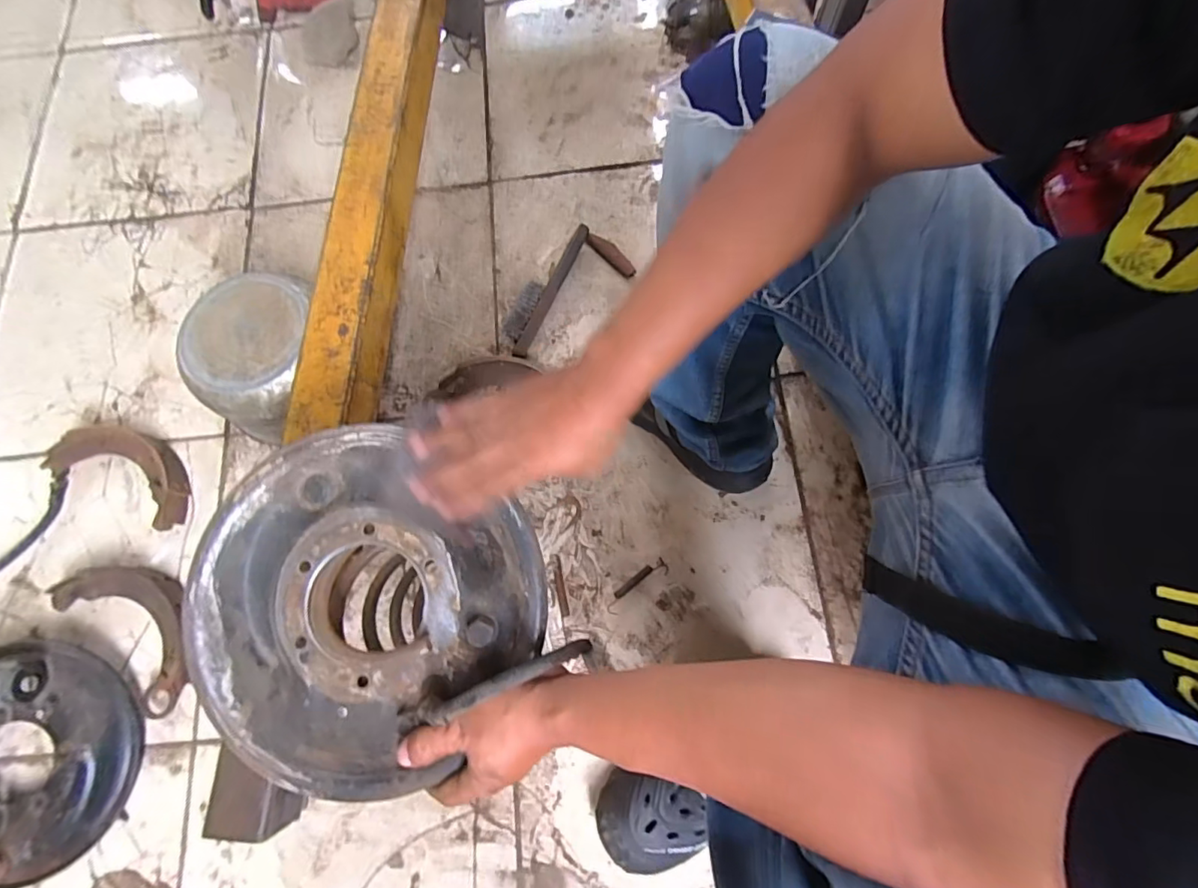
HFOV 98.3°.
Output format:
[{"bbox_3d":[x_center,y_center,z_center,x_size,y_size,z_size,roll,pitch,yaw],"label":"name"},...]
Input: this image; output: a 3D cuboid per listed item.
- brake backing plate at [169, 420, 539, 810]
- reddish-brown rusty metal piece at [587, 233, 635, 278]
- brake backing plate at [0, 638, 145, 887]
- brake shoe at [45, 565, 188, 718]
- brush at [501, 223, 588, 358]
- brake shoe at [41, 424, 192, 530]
[{"bbox_3d":[-0.186,0.125,0.395,0.241,0.053,0.247,0,75,0],"label":"brake backing plate"},{"bbox_3d":[0.022,-0.302,0.824,0.098,0.007,0.028,44,79,11],"label":"reddish-brown rusty metal piece"},{"bbox_3d":[-0.694,0.378,0.612,0.237,0.083,0.251,0,75,0],"label":"brake backing plate"},{"bbox_3d":[-0.601,0.234,0.679,0.221,0.032,0.117,41,79,10],"label":"brake shoe"},{"bbox_3d":[-0.084,-0.241,0.793,0.062,0.044,0.238,27,76,7],"label":"brush"},{"bbox_3d":[-0.662,0.034,0.732,0.217,0.034,0.096,26,76,7],"label":"brake shoe"}]

